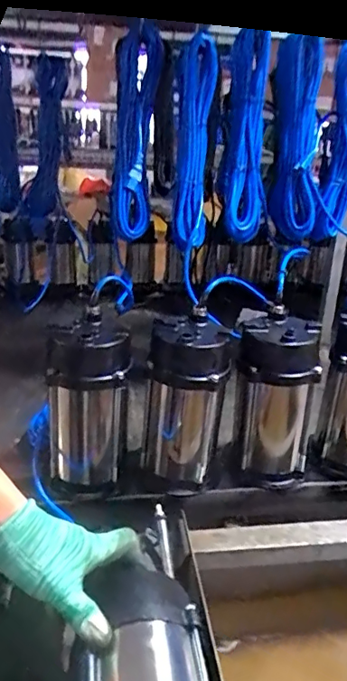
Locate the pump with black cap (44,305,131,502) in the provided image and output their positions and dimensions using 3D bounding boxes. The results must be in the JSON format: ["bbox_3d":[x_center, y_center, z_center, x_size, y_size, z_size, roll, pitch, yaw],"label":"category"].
[{"bbox_3d":[-0.128,0.104,0.790,0.120,0.258,0.094,-2,23,-10],"label":"pump with black cap"}]

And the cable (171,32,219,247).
[{"bbox_3d":[0.037,-0.353,0.964,0.074,0.346,0.101,2,23,-1],"label":"cable"}]

